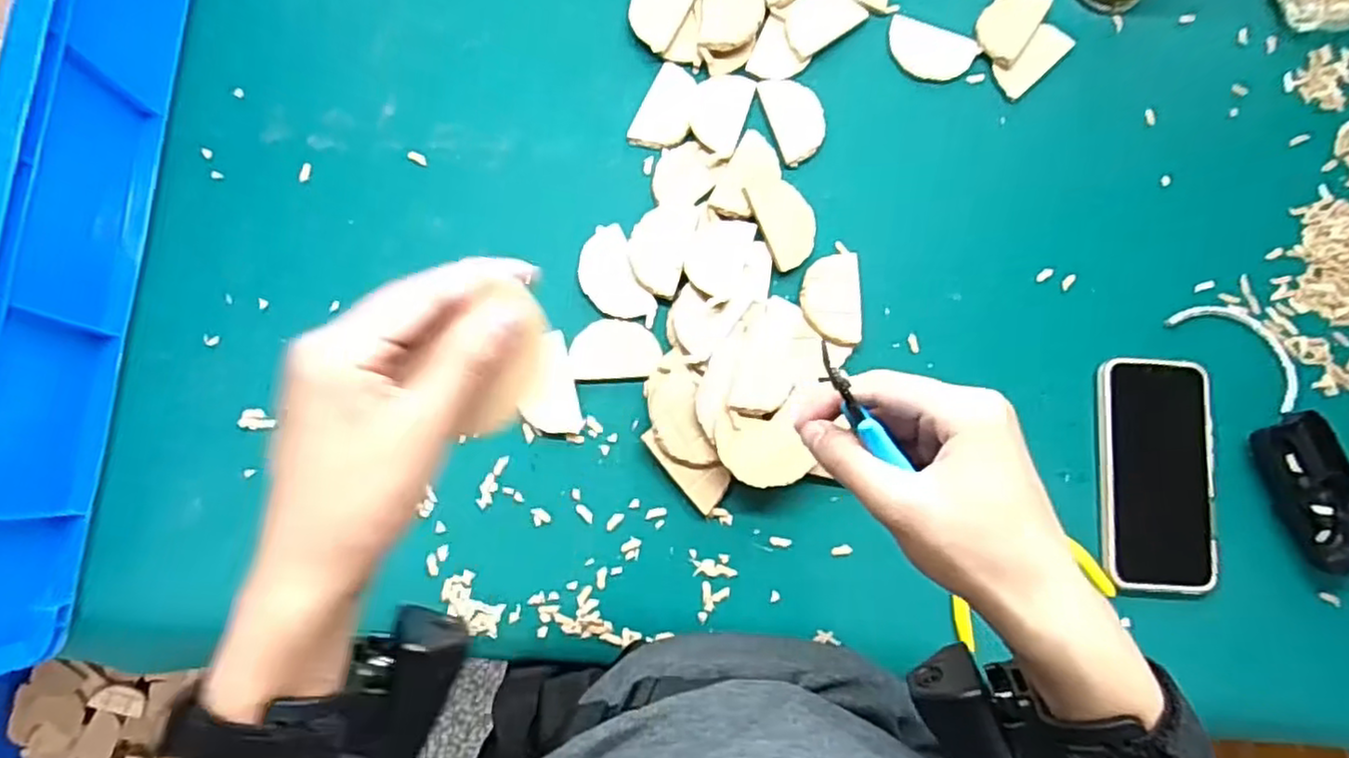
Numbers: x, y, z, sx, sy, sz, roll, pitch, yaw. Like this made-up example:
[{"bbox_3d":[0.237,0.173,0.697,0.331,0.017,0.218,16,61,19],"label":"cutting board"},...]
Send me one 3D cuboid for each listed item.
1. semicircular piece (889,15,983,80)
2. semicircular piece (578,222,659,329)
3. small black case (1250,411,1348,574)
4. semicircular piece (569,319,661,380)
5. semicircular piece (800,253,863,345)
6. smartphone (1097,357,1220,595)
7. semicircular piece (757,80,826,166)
[{"bbox_3d":[0.203,-0.259,0.546,0.071,0.004,0.042,19,80,0],"label":"semicircular piece"},{"bbox_3d":[-0.044,-0.072,0.502,0.042,0.004,0.078,-25,83,-6],"label":"semicircular piece"},{"bbox_3d":[0.464,0.082,0.494,0.042,0.029,0.110,-19,82,-6],"label":"small black case"},{"bbox_3d":[-0.043,-0.021,0.493,0.063,0.004,0.043,-2,81,-3],"label":"semicircular piece"},{"bbox_3d":[0.116,-0.059,0.507,0.044,0.009,0.068,-4,81,-3],"label":"semicircular piece"},{"bbox_3d":[0.351,0.069,0.497,0.079,0.014,0.163,3,81,-2],"label":"smartphone"},{"bbox_3d":[0.094,-0.202,0.529,0.042,0.004,0.069,-17,82,-5],"label":"semicircular piece"}]

